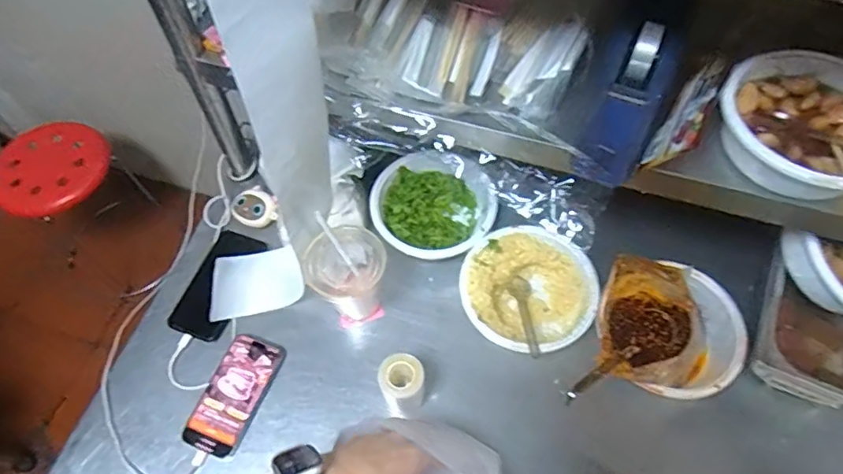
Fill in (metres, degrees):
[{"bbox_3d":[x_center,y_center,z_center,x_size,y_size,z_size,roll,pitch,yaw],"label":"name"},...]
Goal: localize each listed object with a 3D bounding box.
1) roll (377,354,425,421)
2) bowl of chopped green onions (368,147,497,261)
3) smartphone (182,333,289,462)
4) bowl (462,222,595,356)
[{"bbox_3d":[-0.020,0.176,0.650,0.051,0.087,0.054,-1,61,2],"label":"roll"},{"bbox_3d":[0.019,-0.043,0.790,0.168,0.062,0.168,-1,61,2],"label":"bowl of chopped green onions"},{"bbox_3d":[-0.232,0.193,0.685,0.068,0.015,0.147,19,63,12],"label":"smartphone"},{"bbox_3d":[0.138,0.073,0.723,0.164,0.059,0.163,-1,61,2],"label":"bowl"}]

